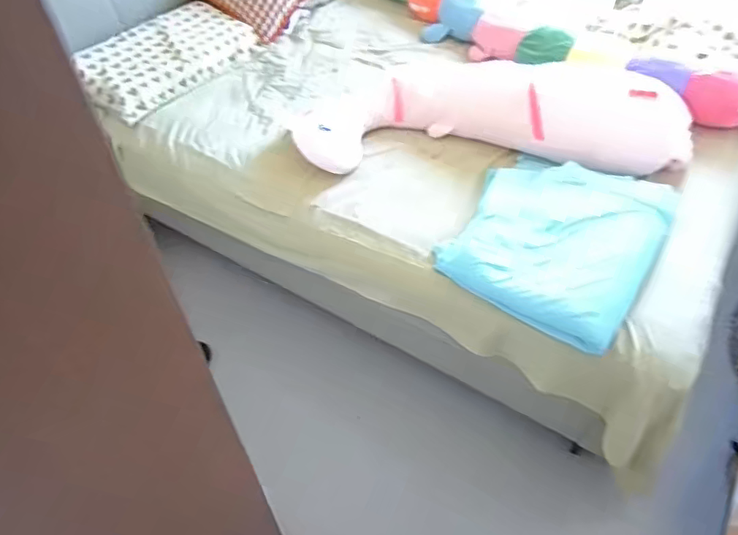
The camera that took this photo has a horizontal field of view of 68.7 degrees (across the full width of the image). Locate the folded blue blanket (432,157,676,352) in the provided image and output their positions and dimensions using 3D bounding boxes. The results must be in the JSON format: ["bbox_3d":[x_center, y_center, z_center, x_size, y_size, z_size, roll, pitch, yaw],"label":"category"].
[{"bbox_3d":[0.412,-0.073,1.187,0.391,0.076,0.454,28,55,22],"label":"folded blue blanket"}]

